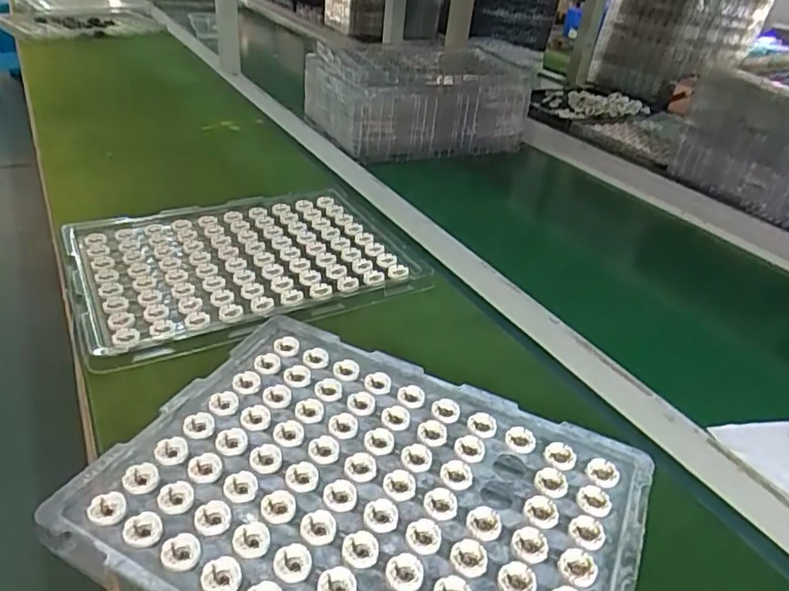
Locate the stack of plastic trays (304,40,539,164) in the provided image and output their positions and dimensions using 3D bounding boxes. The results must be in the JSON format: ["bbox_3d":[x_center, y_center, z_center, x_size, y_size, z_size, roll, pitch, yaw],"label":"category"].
[{"bbox_3d":[0.028,-0.381,1.081,0.361,0.124,0.283,-11,37,-25],"label":"stack of plastic trays"}]

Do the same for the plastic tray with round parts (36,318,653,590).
[{"bbox_3d":[-0.017,0.135,0.395,0.342,0.018,0.252,20,35,20],"label":"plastic tray with round parts"}]

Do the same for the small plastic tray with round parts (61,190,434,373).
[{"bbox_3d":[-0.165,-0.041,0.645,0.344,0.017,0.261,-12,38,-27],"label":"small plastic tray with round parts"}]

